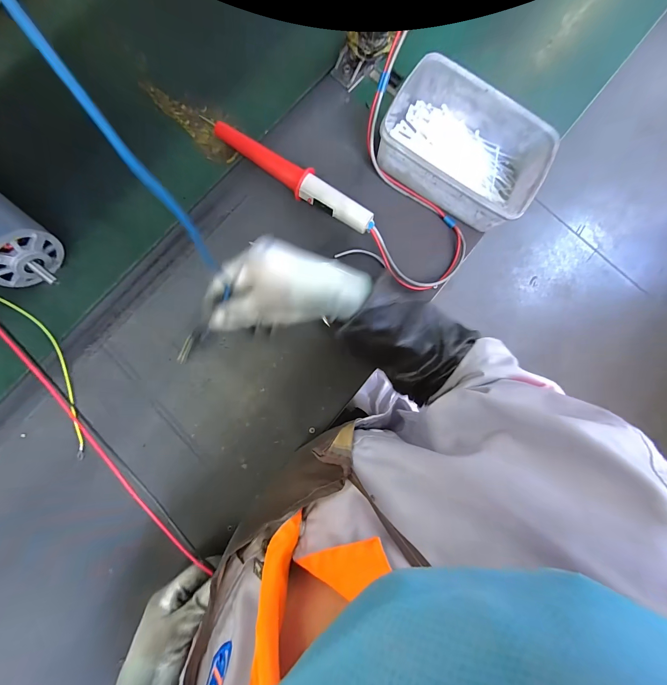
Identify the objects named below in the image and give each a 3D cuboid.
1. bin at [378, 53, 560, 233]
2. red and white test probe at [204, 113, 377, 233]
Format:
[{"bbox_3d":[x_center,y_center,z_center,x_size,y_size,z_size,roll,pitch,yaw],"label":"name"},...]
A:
[{"bbox_3d":[0.186,-0.276,0.433,0.219,0.066,0.155,30,83,-1],"label":"bin"},{"bbox_3d":[-0.058,-0.229,0.423,0.255,0.036,0.035,32,83,-1],"label":"red and white test probe"}]

